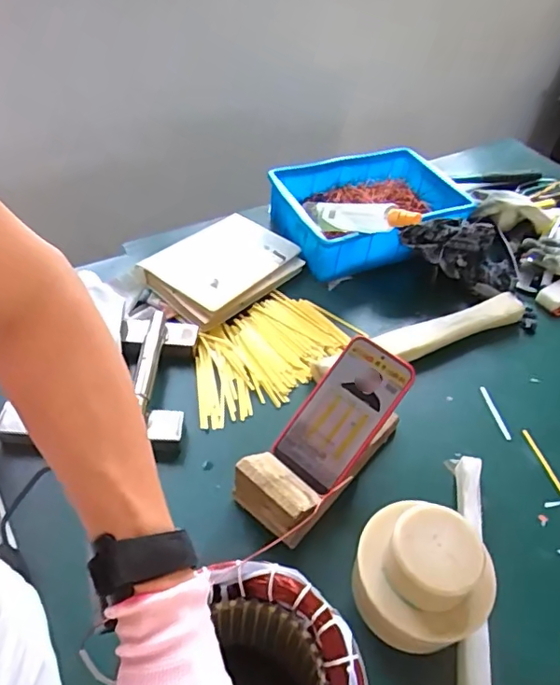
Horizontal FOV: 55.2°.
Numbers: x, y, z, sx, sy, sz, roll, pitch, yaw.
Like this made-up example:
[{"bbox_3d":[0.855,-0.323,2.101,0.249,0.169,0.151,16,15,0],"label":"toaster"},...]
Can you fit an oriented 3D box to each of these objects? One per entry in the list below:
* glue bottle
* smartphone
[{"bbox_3d":[0.109,-0.175,0.758,0.195,0.039,0.034,14,43,39],"label":"glue bottle"},{"bbox_3d":[0.066,0.073,0.563,0.080,0.009,0.158,38,89,23],"label":"smartphone"}]

